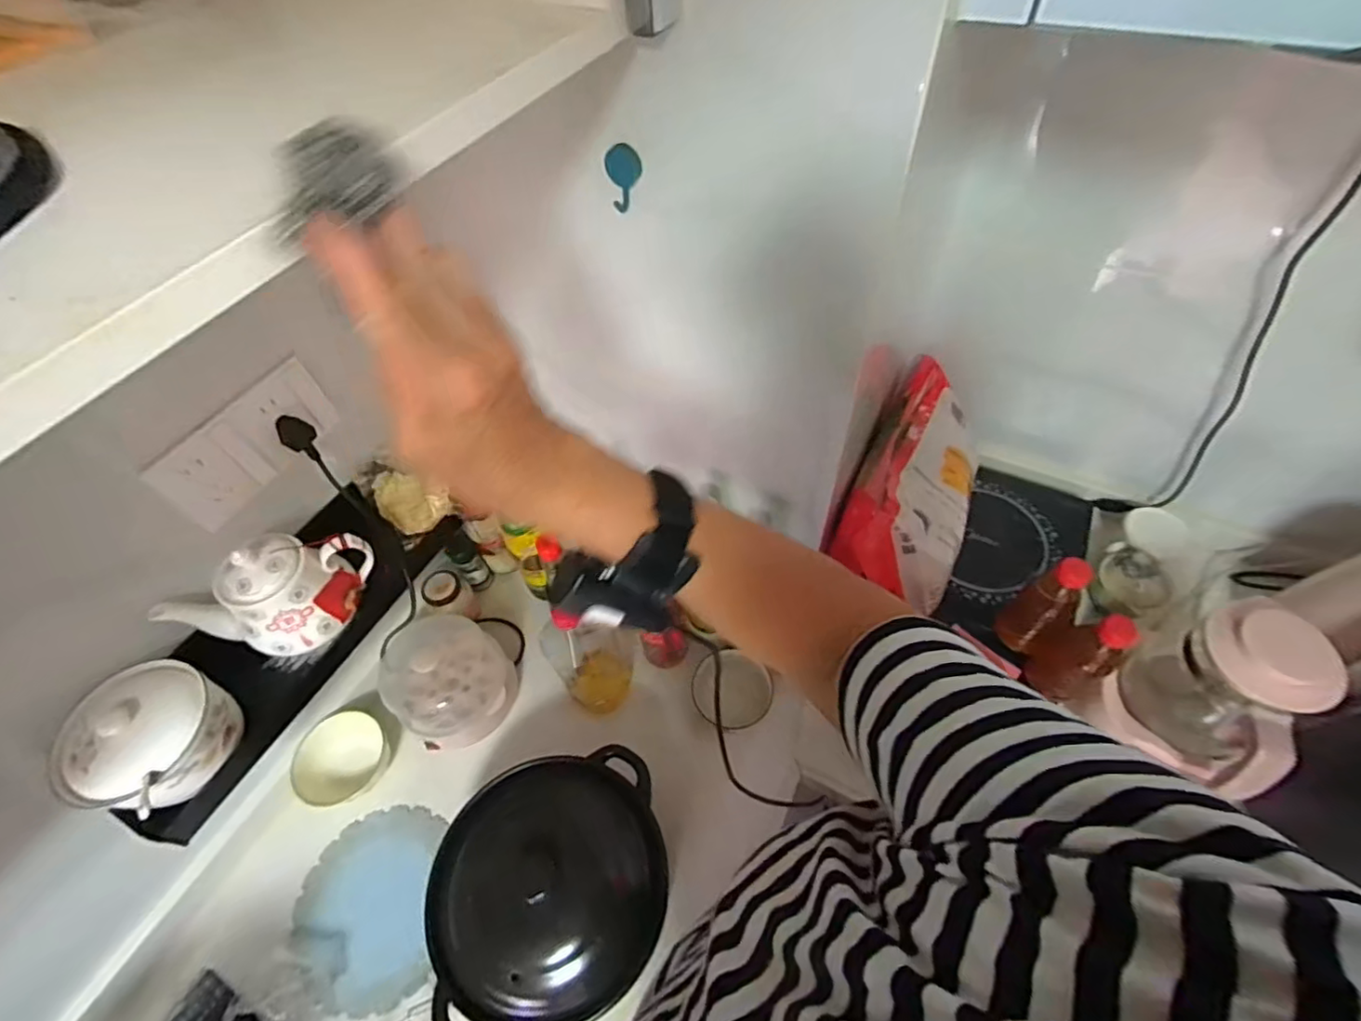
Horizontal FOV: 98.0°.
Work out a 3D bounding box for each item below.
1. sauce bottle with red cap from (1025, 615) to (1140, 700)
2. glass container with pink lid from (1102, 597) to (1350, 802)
[{"bbox_3d":[0.469,0.163,0.686,0.055,0.146,0.060,-20,56,-10],"label":"sauce bottle with red cap"},{"bbox_3d":[0.570,0.195,0.628,0.131,0.182,0.126,-35,60,-19],"label":"glass container with pink lid"}]

